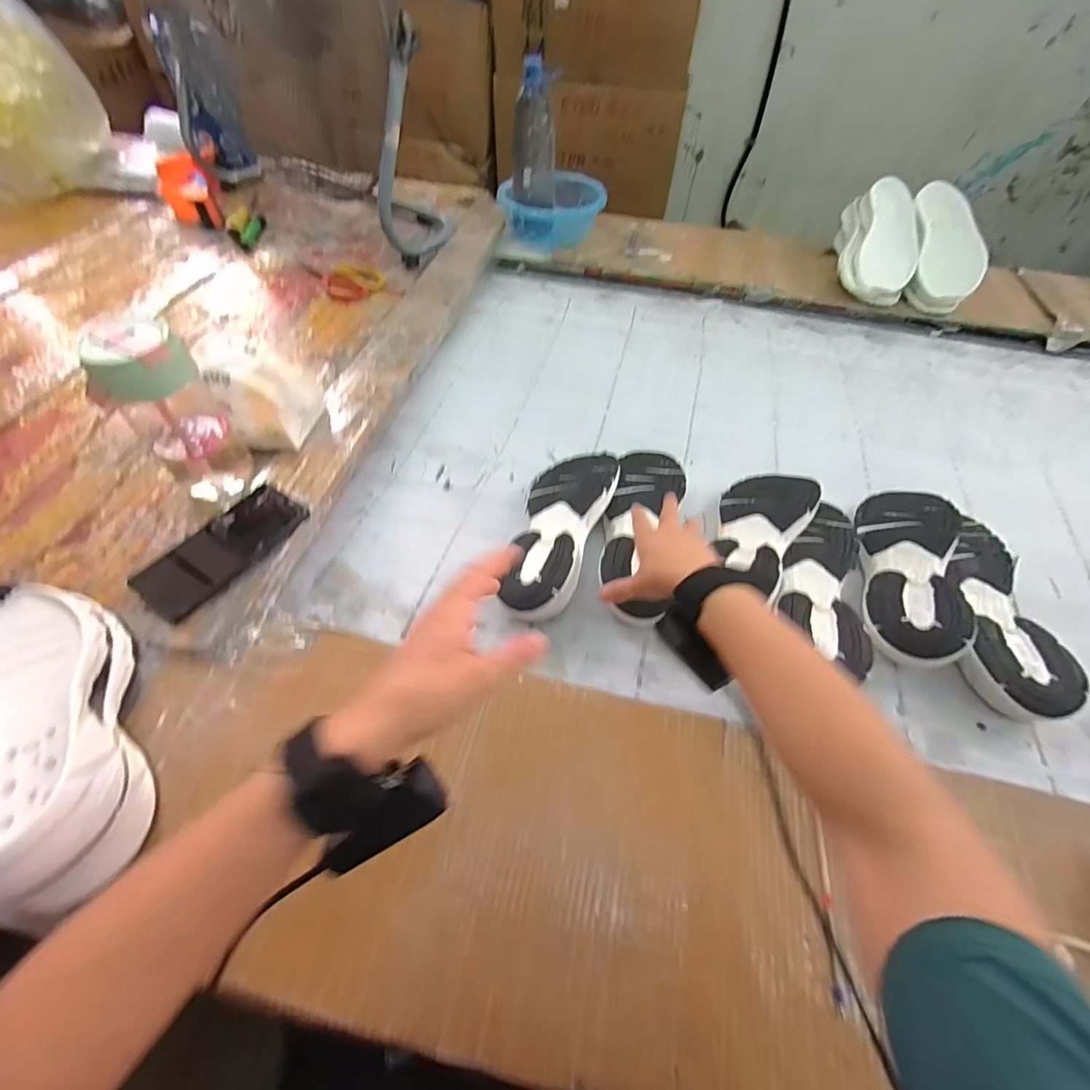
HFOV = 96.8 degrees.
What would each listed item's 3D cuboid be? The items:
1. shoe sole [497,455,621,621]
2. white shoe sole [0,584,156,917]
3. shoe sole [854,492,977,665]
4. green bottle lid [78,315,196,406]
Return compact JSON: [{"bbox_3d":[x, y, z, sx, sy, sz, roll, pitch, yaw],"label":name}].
[{"bbox_3d":[0.019,-0.027,0.571,0.097,0.049,0.258,13,54,8],"label":"shoe sole"},{"bbox_3d":[-0.395,0.134,0.388,0.103,0.084,0.289,-34,63,-24],"label":"white shoe sole"},{"bbox_3d":[0.416,0.024,0.552,0.097,0.056,0.264,17,57,10],"label":"shoe sole"},{"bbox_3d":[-0.383,-0.174,0.454,0.078,0.046,0.075,1,53,-1],"label":"green bottle lid"}]

